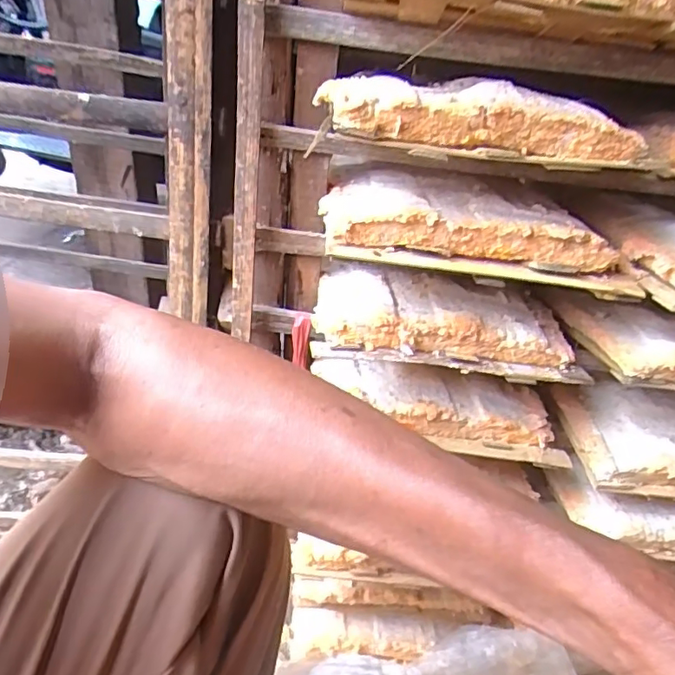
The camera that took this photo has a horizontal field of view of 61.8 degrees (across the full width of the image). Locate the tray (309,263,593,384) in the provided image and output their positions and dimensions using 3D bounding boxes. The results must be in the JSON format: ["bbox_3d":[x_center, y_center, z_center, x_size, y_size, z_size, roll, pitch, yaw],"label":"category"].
[{"bbox_3d":[0.093,-0.016,0.495,0.223,0.043,0.112,3,29,-5],"label":"tray"}]

